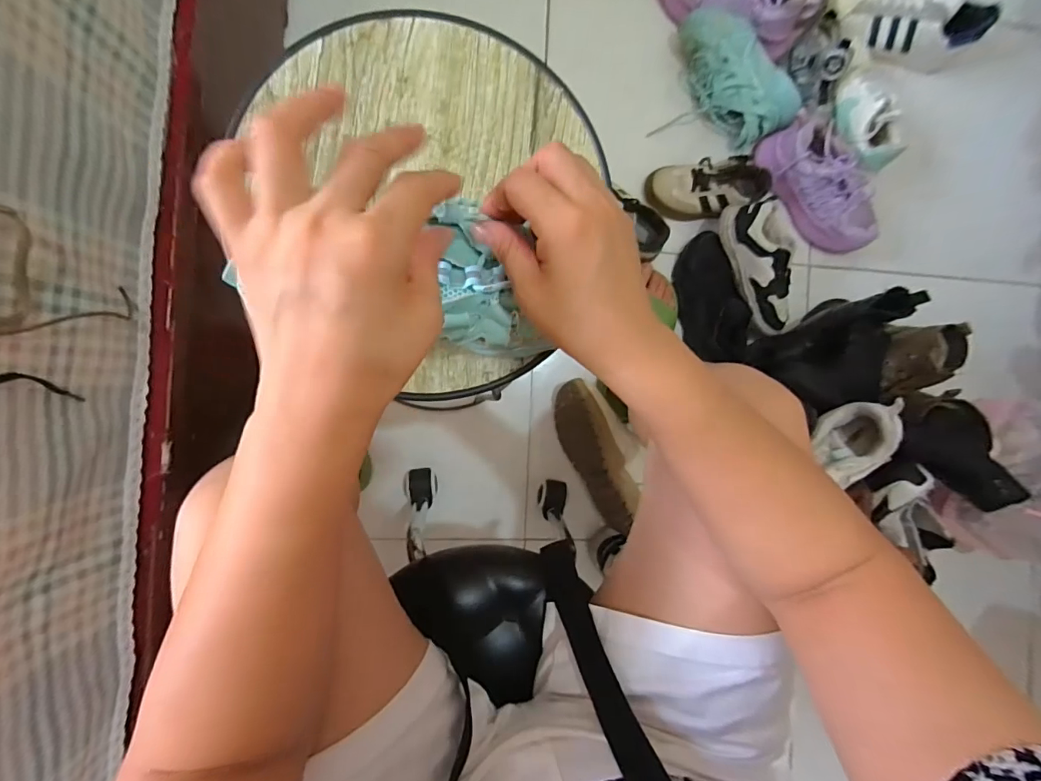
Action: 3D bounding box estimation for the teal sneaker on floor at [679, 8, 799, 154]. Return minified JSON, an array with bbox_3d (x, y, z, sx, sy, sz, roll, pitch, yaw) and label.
[{"bbox_3d":[0.345,-0.511,0.773,0.231,0.101,0.092,40,83,-7],"label":"teal sneaker on floor"}]

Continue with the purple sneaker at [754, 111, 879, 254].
[{"bbox_3d":[0.515,-0.344,0.789,0.087,0.083,0.246,-43,96,-7],"label":"purple sneaker"}]

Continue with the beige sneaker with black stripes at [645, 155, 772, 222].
[{"bbox_3d":[0.312,-0.340,0.779,0.186,0.068,0.093,-5,90,5],"label":"beige sneaker with black stripes"}]

